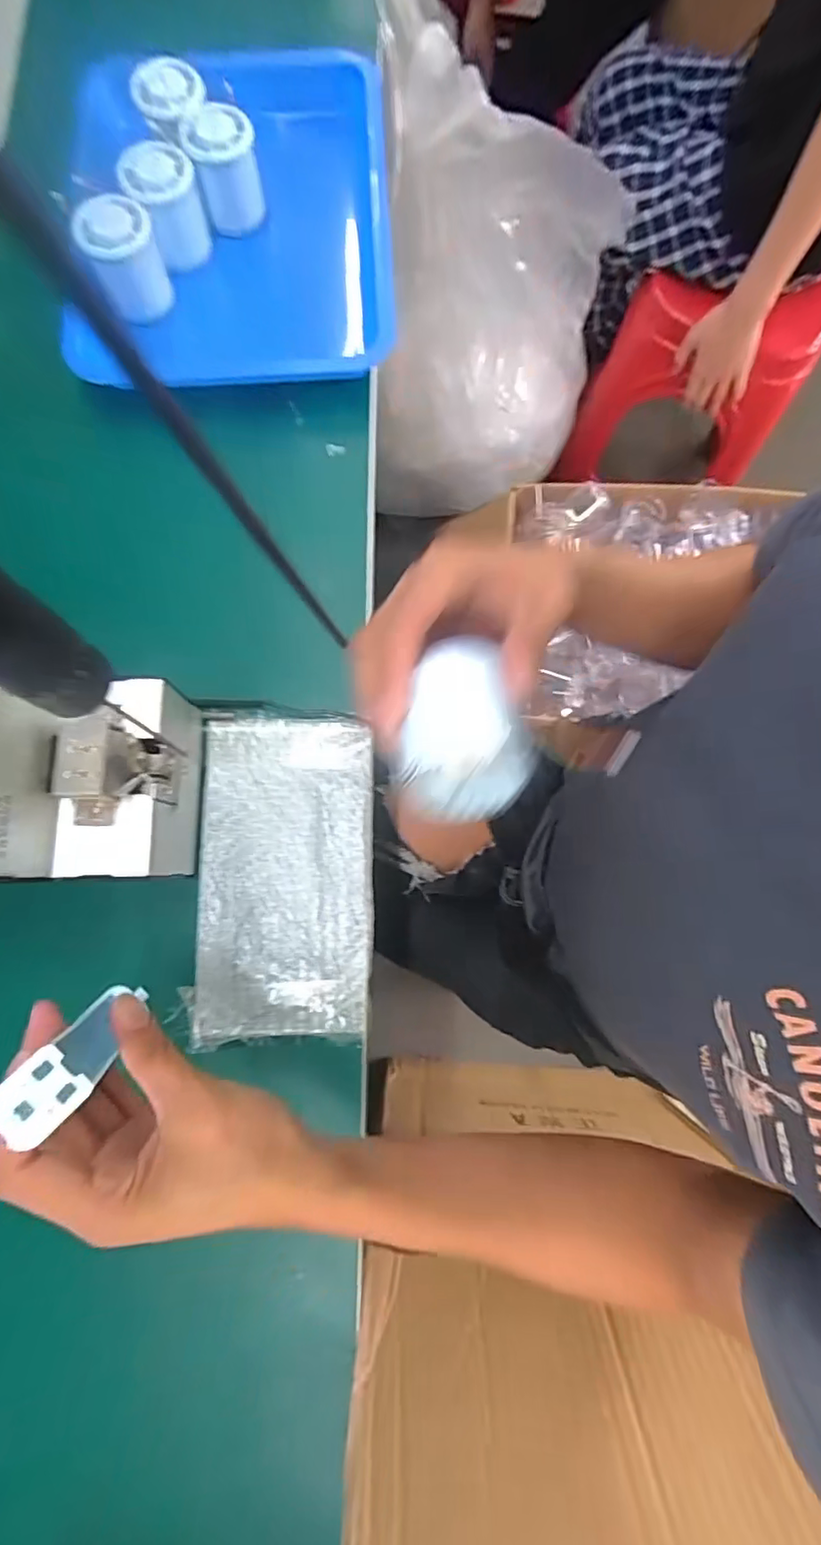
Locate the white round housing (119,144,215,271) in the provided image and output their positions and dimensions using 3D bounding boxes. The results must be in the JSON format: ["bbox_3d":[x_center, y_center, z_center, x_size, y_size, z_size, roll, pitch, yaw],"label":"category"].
[{"bbox_3d":[-0.194,-0.455,0.451,0.052,0.062,0.052,0,80,1],"label":"white round housing"}]

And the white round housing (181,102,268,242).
[{"bbox_3d":[-0.150,-0.494,0.457,0.054,0.057,0.054,-14,80,-2],"label":"white round housing"}]

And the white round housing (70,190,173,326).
[{"bbox_3d":[-0.225,-0.405,0.441,0.054,0.057,0.054,0,80,1],"label":"white round housing"}]

